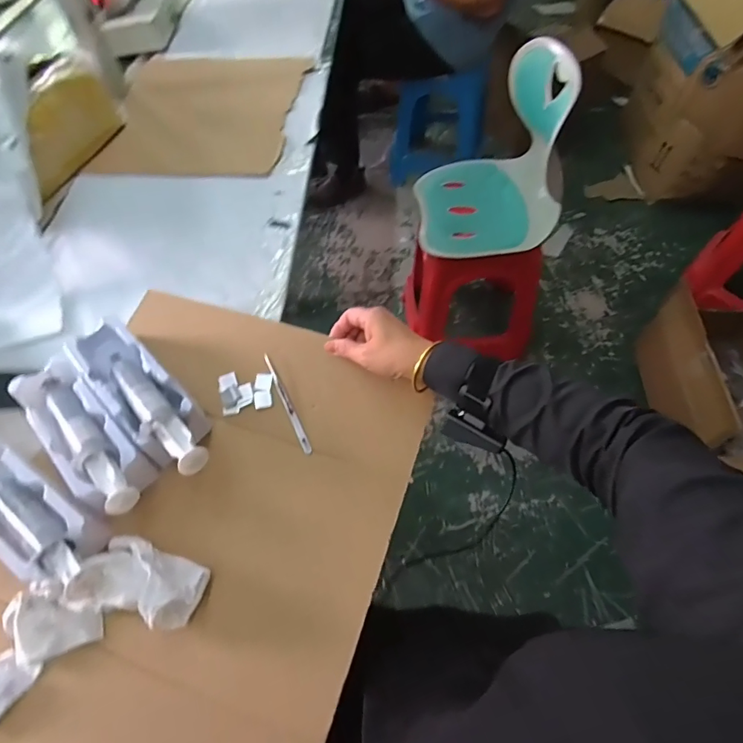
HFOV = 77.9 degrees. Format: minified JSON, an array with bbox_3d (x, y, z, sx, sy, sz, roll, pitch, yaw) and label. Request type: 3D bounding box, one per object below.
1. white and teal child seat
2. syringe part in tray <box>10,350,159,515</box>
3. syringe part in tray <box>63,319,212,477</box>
[{"bbox_3d":[0.269,-0.504,1.033,0.287,0.364,0.333,8,52,5],"label":"white and teal child seat"},{"bbox_3d":[-0.312,0.071,0.502,0.231,0.060,0.074,40,66,23],"label":"syringe part in tray"},{"bbox_3d":[-0.254,0.033,0.515,0.246,0.079,0.074,35,58,23],"label":"syringe part in tray"}]

